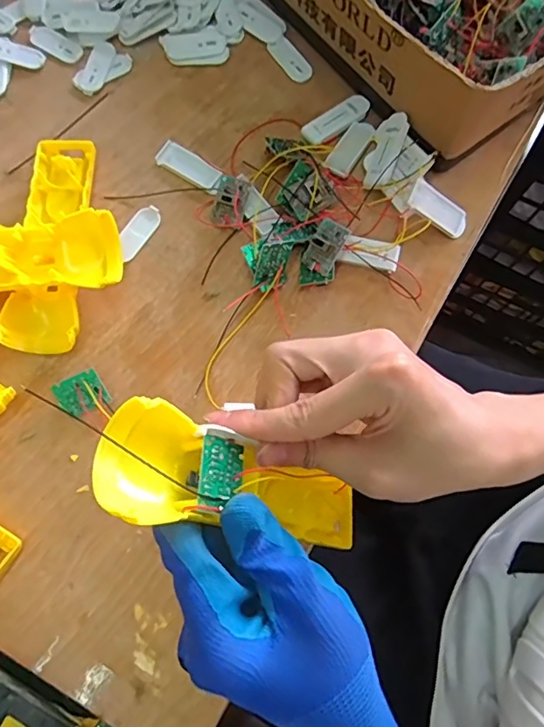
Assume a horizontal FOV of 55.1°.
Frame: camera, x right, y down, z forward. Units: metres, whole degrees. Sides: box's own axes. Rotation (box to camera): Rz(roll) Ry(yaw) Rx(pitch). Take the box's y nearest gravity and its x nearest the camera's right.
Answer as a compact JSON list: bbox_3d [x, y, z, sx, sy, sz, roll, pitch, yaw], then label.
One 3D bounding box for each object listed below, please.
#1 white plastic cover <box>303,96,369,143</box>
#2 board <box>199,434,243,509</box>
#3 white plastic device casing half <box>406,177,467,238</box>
[{"bbox_3d":[0.050,-0.193,0.410,0.054,0.012,0.022,-34,78,-9],"label":"white plastic cover"},{"bbox_3d":[-0.023,0.050,0.242,0.022,0.004,0.033,23,58,-38],"label":"board"},{"bbox_3d":[0.122,-0.111,0.377,0.052,0.005,0.021,24,94,-22],"label":"white plastic device casing half"}]

